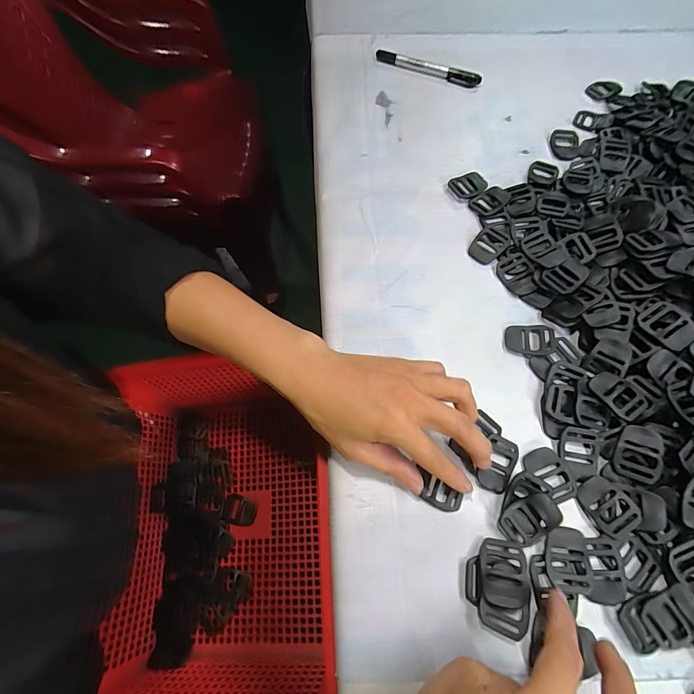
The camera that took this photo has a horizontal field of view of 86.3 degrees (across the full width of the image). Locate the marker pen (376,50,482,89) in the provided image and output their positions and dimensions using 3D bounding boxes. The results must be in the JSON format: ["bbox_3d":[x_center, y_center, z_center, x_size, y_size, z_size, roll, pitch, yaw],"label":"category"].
[{"bbox_3d":[0.099,-0.341,0.452,0.129,0.011,0.017,24,69,9],"label":"marker pen"}]

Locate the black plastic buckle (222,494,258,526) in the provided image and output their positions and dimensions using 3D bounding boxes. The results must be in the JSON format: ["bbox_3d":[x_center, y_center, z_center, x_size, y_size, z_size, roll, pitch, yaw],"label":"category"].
[{"bbox_3d":[-0.117,0.178,0.404,0.040,0.009,0.028,10,68,4],"label":"black plastic buckle"}]

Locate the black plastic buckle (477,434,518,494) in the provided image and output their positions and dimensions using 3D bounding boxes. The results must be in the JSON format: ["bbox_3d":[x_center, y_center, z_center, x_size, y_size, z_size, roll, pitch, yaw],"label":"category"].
[{"bbox_3d":[0.112,0.088,0.276,0.023,0.007,0.039,22,75,9],"label":"black plastic buckle"}]

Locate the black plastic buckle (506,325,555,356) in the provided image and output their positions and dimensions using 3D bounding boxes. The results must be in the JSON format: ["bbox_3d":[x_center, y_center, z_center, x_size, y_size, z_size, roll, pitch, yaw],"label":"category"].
[{"bbox_3d":[0.155,-0.006,0.314,0.039,0.007,0.028,3,67,1],"label":"black plastic buckle"}]

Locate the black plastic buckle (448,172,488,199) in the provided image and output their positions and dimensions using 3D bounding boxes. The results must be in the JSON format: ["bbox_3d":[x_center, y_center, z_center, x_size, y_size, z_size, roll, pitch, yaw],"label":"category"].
[{"bbox_3d":[0.127,-0.169,0.383,0.040,0.004,0.031,-32,71,-13],"label":"black plastic buckle"}]

